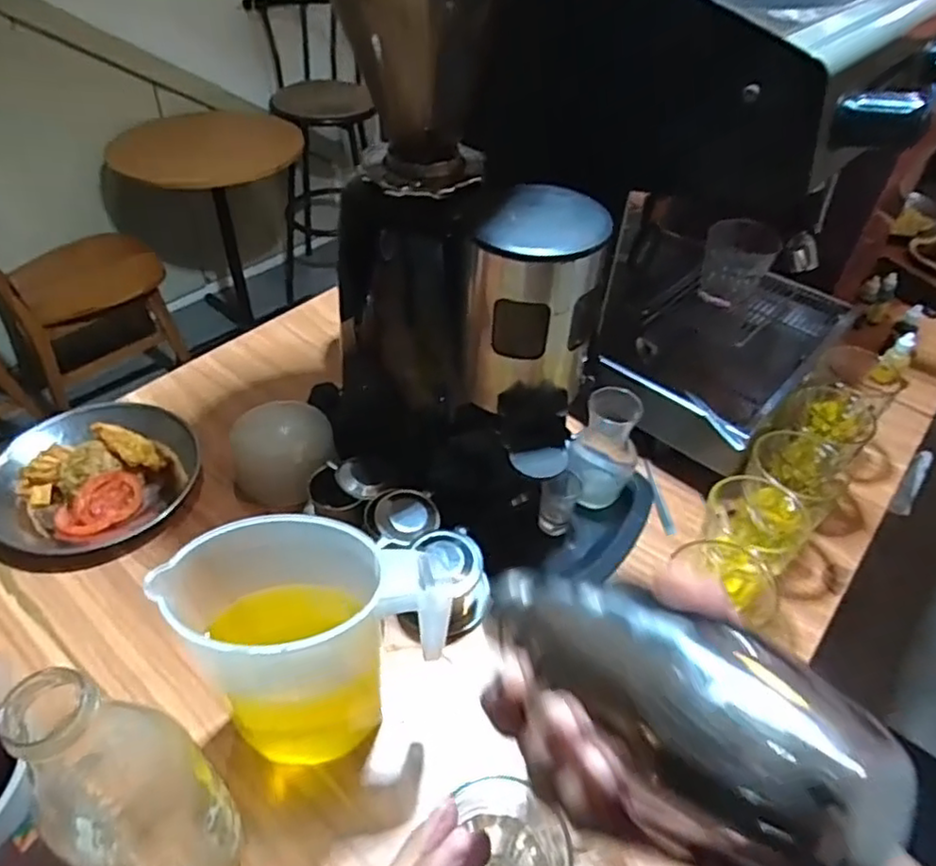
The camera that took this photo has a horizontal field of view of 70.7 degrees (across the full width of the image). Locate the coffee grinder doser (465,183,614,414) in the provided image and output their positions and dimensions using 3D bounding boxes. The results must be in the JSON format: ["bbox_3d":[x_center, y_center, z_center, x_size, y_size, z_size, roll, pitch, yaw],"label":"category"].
[{"bbox_3d":[0.059,-0.113,0.574,0.111,0.169,0.096,8,45,5],"label":"coffee grinder doser"}]

